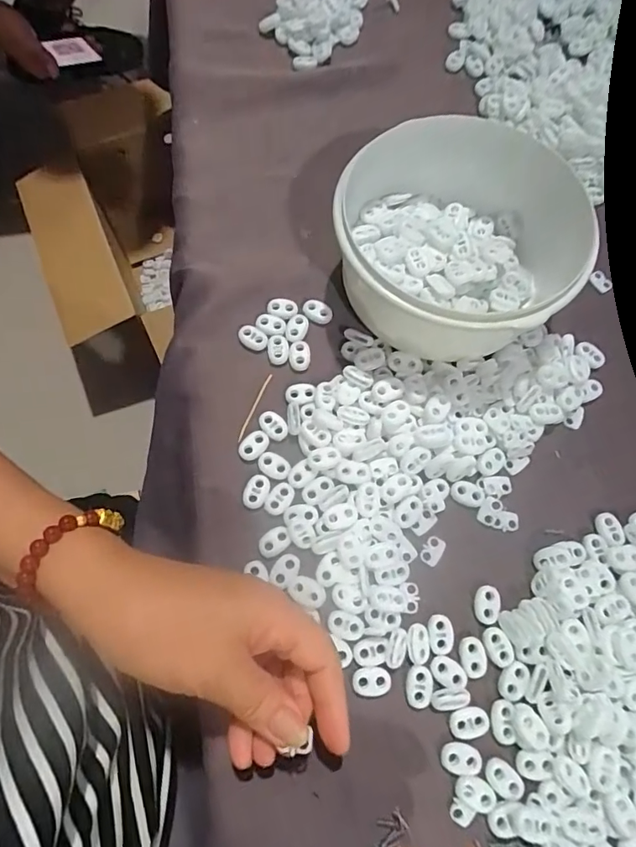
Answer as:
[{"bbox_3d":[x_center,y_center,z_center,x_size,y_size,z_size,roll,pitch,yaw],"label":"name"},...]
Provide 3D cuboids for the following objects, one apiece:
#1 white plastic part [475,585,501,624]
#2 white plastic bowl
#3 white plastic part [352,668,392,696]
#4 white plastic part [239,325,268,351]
[{"bbox_3d":[0.105,0.112,0.296,0.015,0.004,0.022,12,73,3],"label":"white plastic part"},{"bbox_3d":[0.086,-0.118,0.326,0.146,0.070,0.141,0,72,-1],"label":"white plastic bowl"},{"bbox_3d":[0.032,0.151,0.281,0.023,0.004,0.014,-1,72,-1],"label":"white plastic part"},{"bbox_3d":[-0.047,-0.063,0.347,0.022,0.004,0.013,33,75,9],"label":"white plastic part"}]

